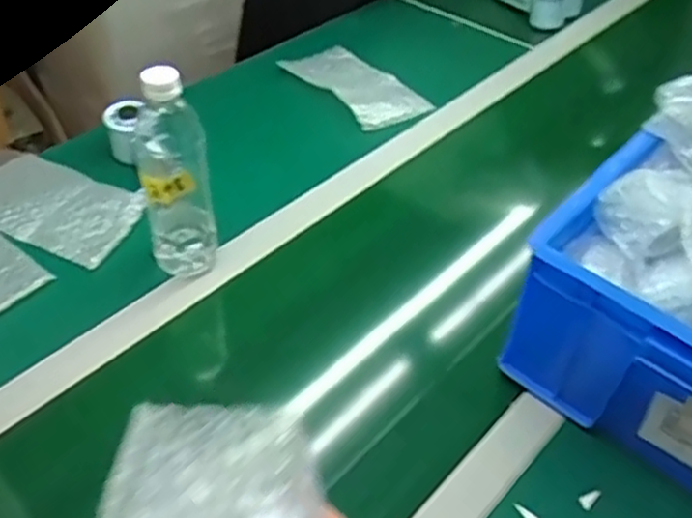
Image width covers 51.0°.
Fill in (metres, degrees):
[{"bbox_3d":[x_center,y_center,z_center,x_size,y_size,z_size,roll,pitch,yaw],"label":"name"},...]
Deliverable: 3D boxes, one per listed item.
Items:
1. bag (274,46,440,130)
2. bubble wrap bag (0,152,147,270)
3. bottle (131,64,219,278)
[{"bbox_3d":[0.011,-0.255,1.053,0.122,0.030,0.215,-22,45,-33],"label":"bag"},{"bbox_3d":[-0.334,-0.066,0.829,0.221,0.013,0.122,23,46,18],"label":"bubble wrap bag"},{"bbox_3d":[-0.169,-0.086,0.715,0.070,0.214,0.069,-8,44,-14],"label":"bottle"}]

